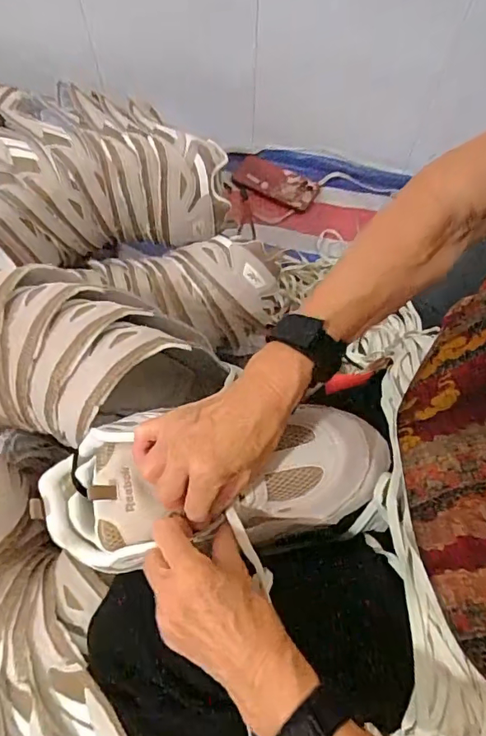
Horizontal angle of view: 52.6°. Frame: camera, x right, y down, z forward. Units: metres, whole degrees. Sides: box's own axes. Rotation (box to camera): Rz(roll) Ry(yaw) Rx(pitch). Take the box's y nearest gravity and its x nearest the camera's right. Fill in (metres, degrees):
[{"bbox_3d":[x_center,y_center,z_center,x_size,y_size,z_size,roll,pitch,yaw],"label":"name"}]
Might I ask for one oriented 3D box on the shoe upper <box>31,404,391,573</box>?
[{"bbox_3d":[-0.024,0.094,0.399,0.285,0.069,0.107,-7,67,-1],"label":"shoe upper"}]

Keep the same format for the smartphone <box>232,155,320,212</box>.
[{"bbox_3d":[0.064,-0.364,0.966,0.165,0.018,0.071,29,69,11],"label":"smartphone"}]

